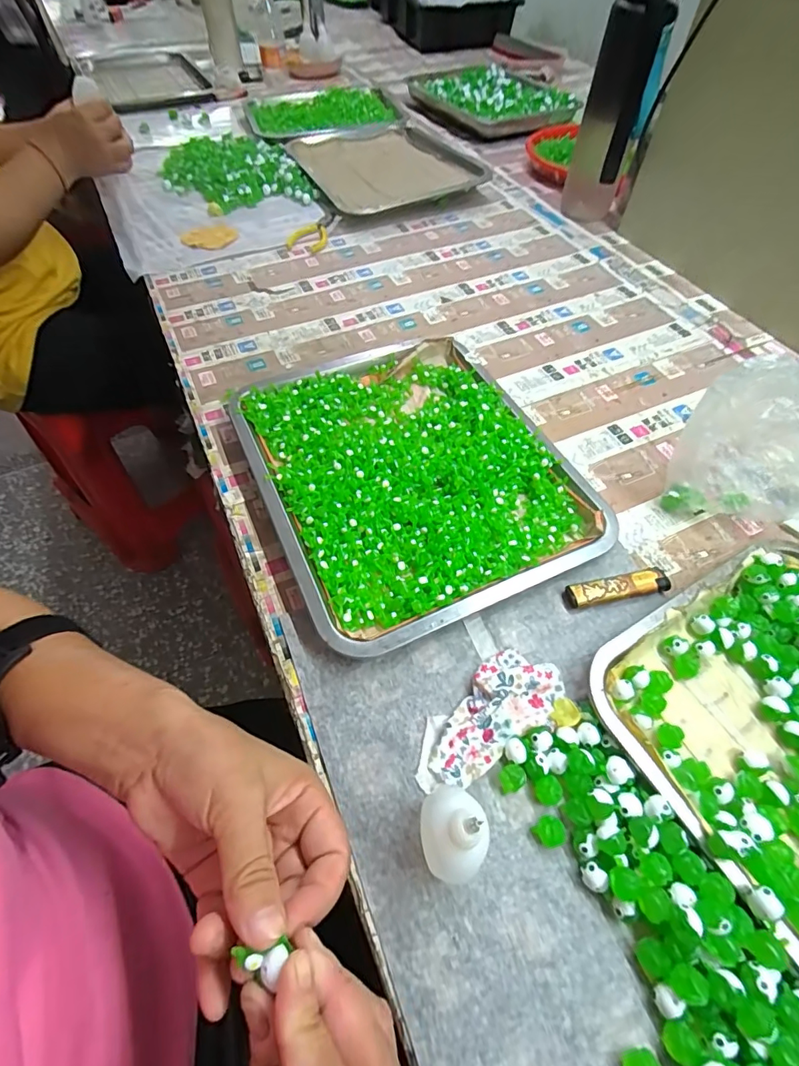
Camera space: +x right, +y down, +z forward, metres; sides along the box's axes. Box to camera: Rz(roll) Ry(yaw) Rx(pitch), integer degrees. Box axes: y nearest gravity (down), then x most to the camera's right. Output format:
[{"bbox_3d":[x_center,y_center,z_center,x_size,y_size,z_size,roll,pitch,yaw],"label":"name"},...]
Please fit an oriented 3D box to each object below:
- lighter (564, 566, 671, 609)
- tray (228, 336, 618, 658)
[{"bbox_3d":[0.172,0.044,0.373,0.081,0.013,0.019,-10,56,-7],"label":"lighter"},{"bbox_3d":[0.009,-0.061,0.437,0.264,0.030,0.307,-22,58,-14],"label":"tray"}]

